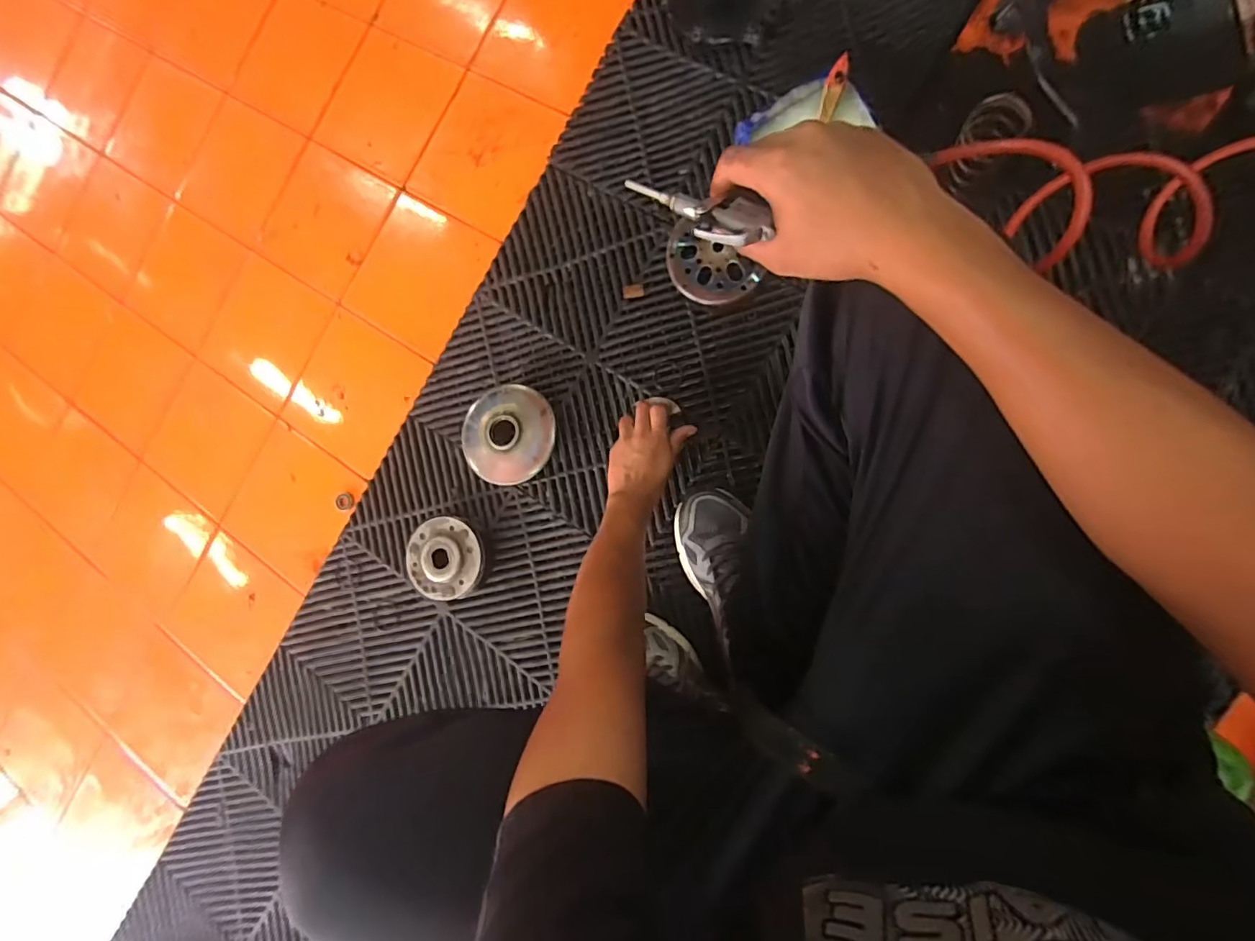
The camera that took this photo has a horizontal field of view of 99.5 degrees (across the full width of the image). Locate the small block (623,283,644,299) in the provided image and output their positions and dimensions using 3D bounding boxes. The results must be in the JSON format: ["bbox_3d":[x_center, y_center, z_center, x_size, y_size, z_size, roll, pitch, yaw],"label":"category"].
[{"bbox_3d":[0.008,-0.247,0.731,0.028,0.004,0.019,-6,87,9],"label":"small block"}]

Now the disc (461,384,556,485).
[{"bbox_3d":[-0.164,-0.051,0.735,0.133,0.044,0.133,0,88,10],"label":"disc"}]

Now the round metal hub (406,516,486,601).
[{"bbox_3d":[-0.247,0.120,0.733,0.111,0.034,0.109,0,88,10],"label":"round metal hub"}]

